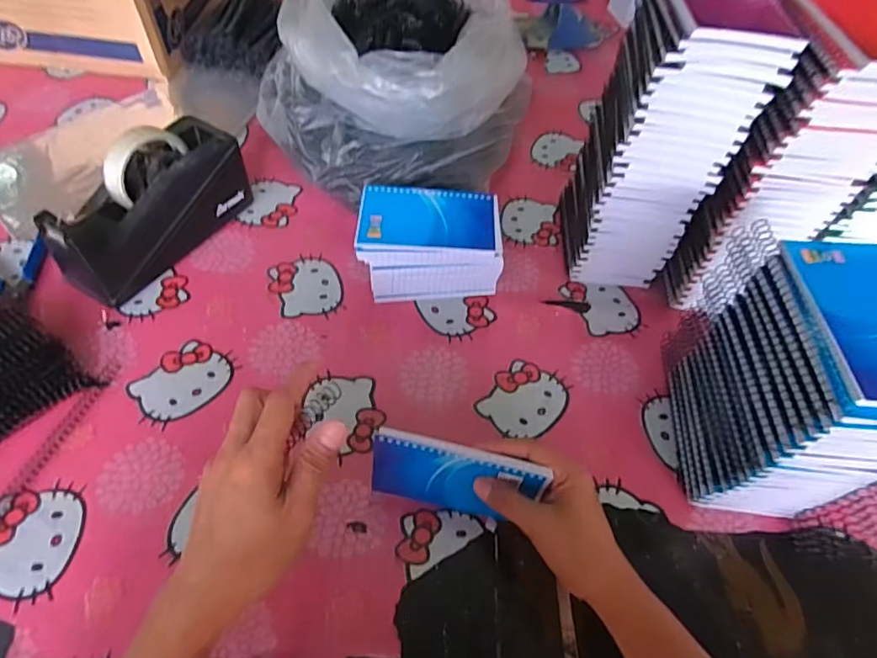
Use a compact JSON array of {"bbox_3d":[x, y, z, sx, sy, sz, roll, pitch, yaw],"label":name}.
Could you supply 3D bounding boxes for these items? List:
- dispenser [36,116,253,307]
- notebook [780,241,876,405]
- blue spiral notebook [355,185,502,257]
[{"bbox_3d":[-0.289,-0.125,0.540,0.072,0.108,0.201,29,57,15],"label":"dispenser"},{"bbox_3d":[0.281,-0.009,0.341,0.082,0.009,0.126,1,54,-4],"label":"notebook"},{"bbox_3d":[-0.009,-0.108,0.521,0.136,0.012,0.081,1,54,-4],"label":"blue spiral notebook"}]

